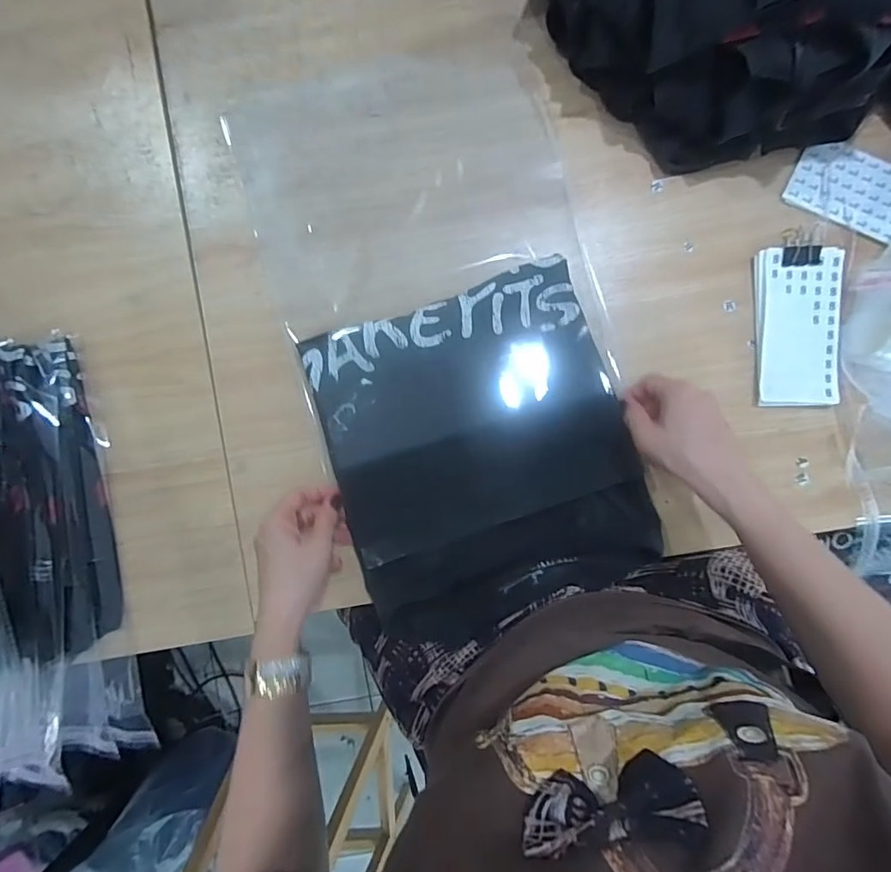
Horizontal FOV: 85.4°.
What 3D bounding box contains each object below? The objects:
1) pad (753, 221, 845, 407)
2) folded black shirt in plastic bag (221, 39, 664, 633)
[{"bbox_3d":[0.328,-0.110,0.444,0.073,0.010,0.162,0,90,2],"label":"pad"},{"bbox_3d":[-0.001,-0.101,0.455,0.283,0.041,0.517,-18,90,1],"label":"folded black shirt in plastic bag"}]

